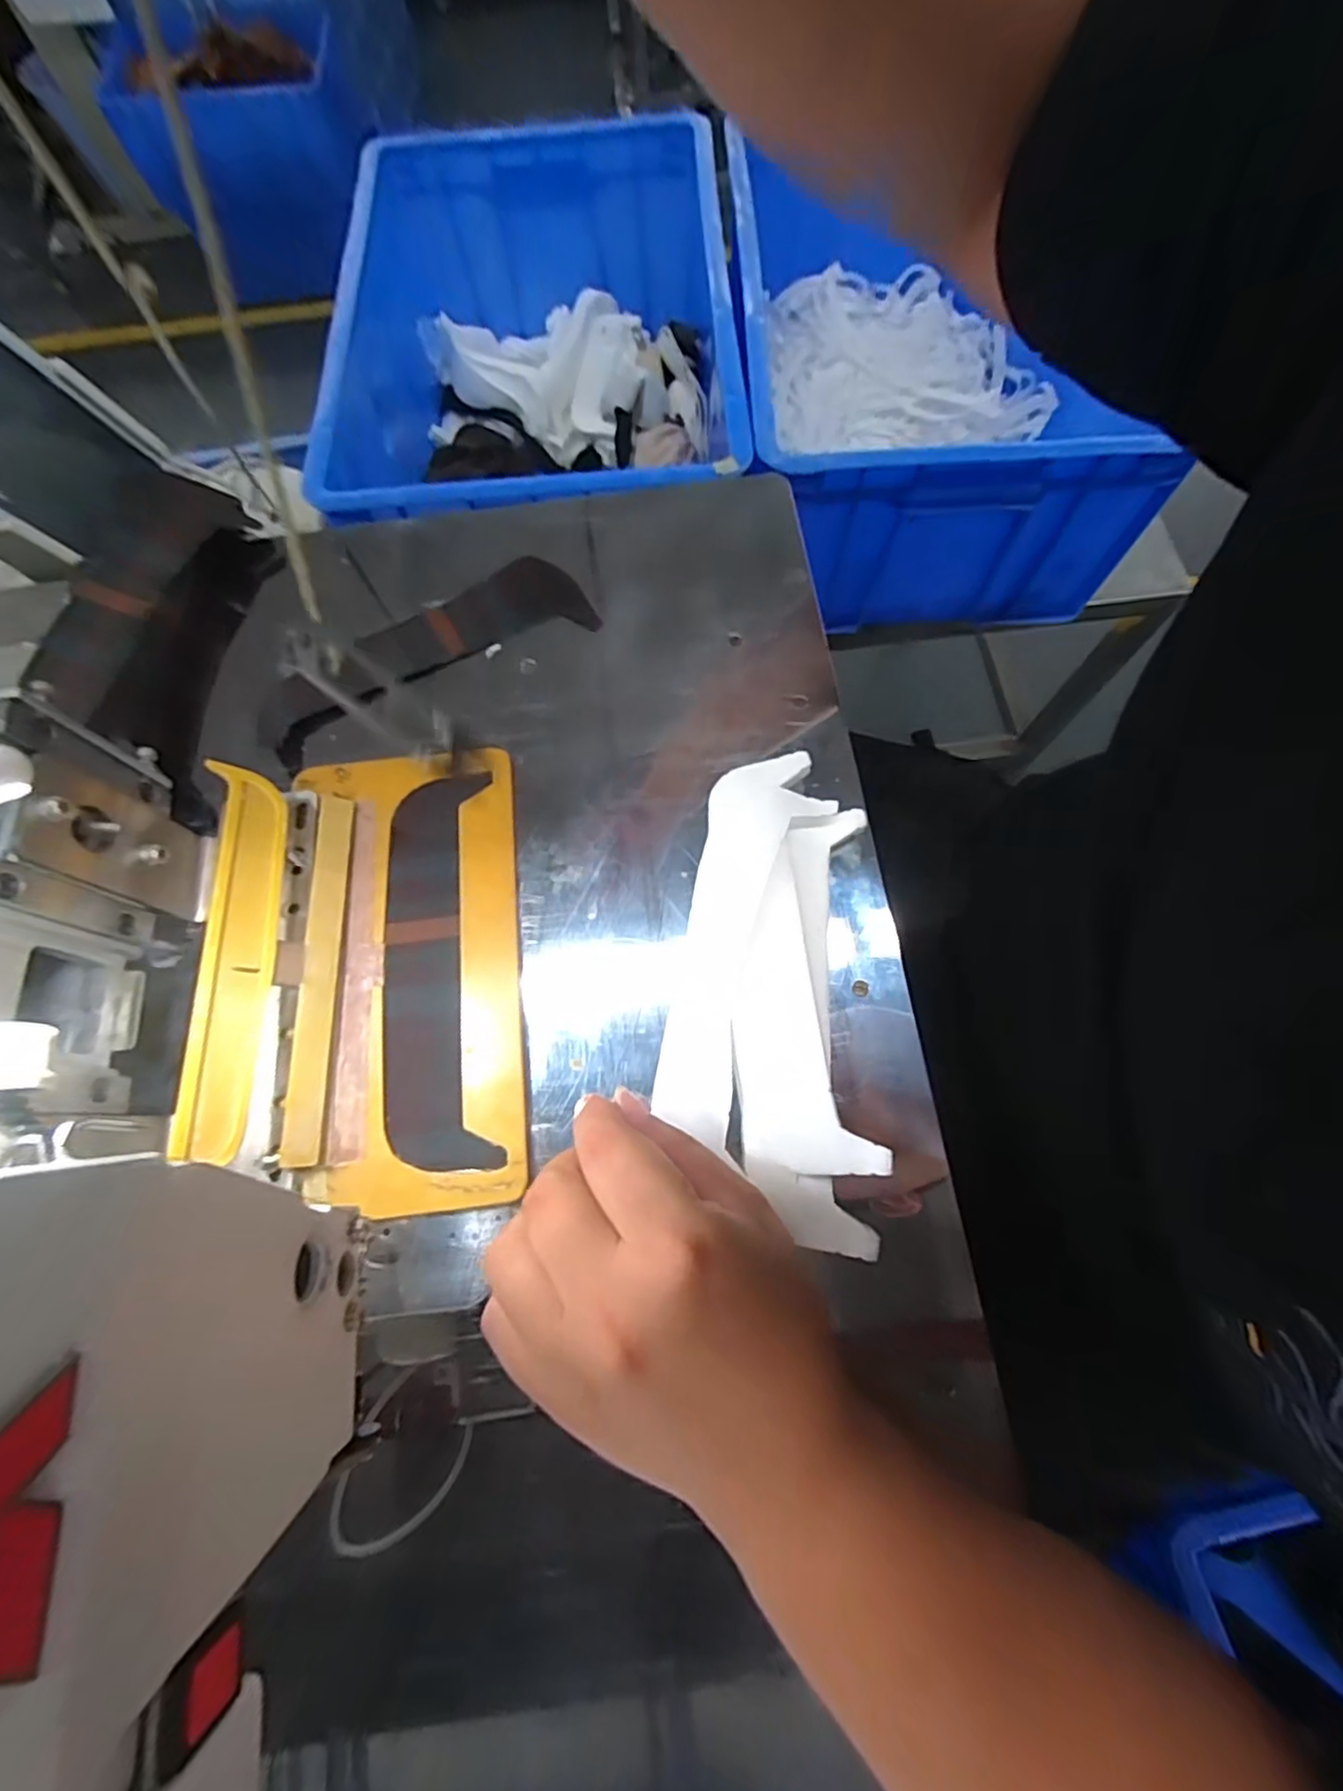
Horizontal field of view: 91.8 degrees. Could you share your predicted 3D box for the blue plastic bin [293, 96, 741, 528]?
[{"bbox_3d":[-0.131,-0.532,0.681,0.377,0.178,0.517,-5,71,1],"label":"blue plastic bin"}]

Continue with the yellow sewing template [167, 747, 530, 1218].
[{"bbox_3d":[-0.140,0.026,0.304,0.128,0.040,0.224,-7,71,0],"label":"yellow sewing template"}]

